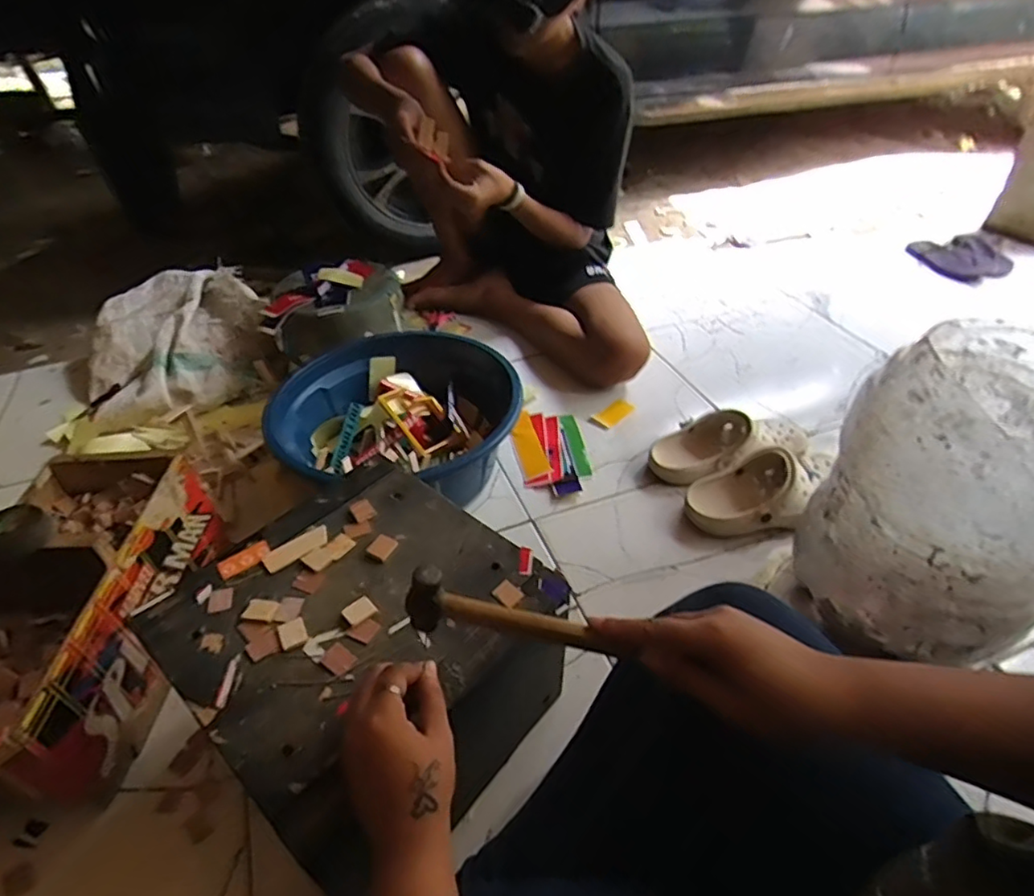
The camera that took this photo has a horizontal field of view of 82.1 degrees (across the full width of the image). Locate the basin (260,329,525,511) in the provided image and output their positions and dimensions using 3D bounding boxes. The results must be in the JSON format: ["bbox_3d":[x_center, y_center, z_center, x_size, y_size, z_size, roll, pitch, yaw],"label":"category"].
[{"bbox_3d":[-0.168,-0.030,0.898,0.328,0.153,0.318,-1,41,1],"label":"basin"}]

